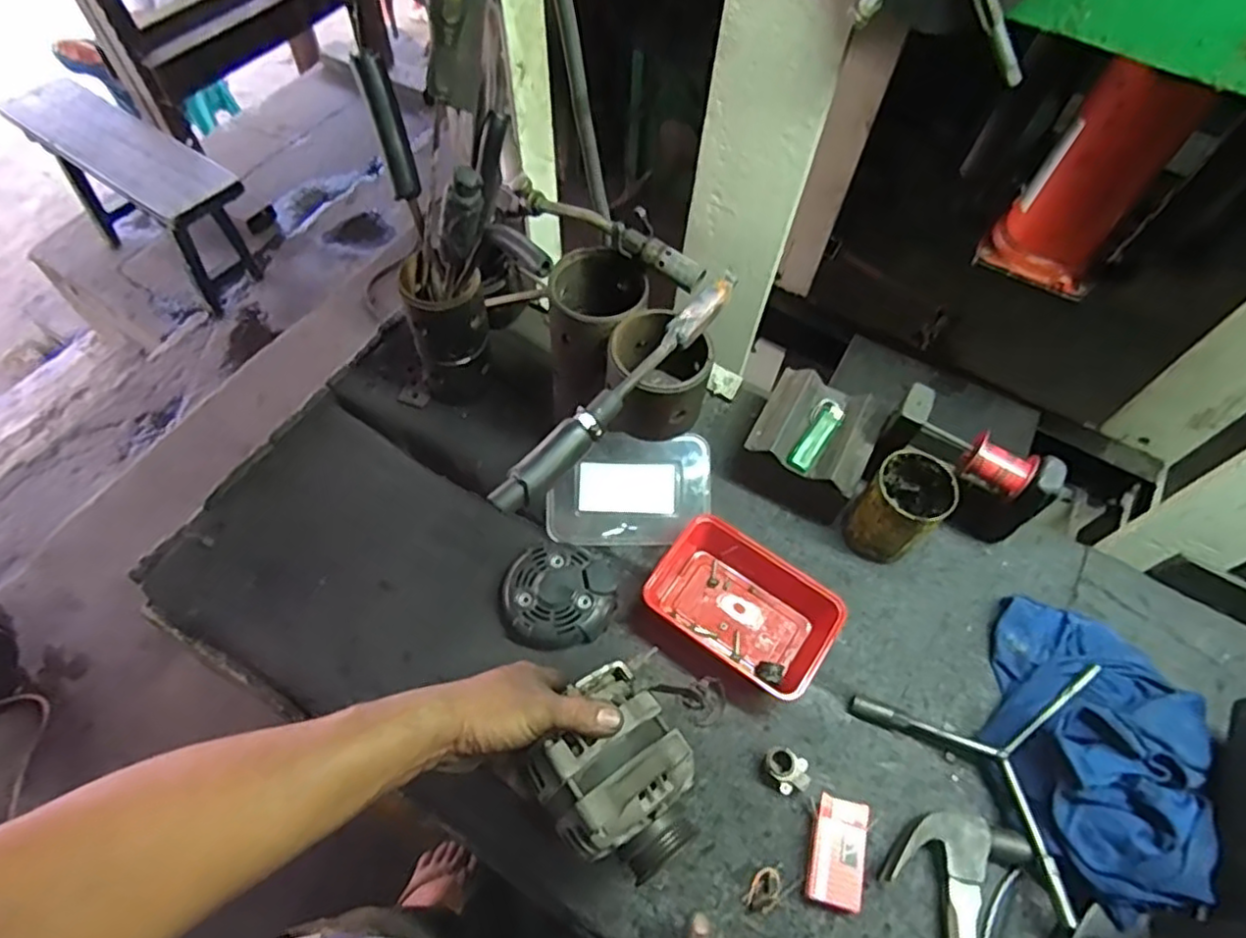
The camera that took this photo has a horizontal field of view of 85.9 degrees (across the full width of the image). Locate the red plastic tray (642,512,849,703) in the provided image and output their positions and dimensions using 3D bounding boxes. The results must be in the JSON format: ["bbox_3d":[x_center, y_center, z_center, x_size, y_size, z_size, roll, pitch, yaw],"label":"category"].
[{"bbox_3d":[0.120,0.136,0.670,0.174,0.062,0.126,34,63,16],"label":"red plastic tray"}]

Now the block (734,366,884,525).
[{"bbox_3d":[0.201,-0.022,0.738,0.124,0.101,0.114,26,61,12],"label":"block"}]

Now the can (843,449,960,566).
[{"bbox_3d":[0.282,0.044,0.688,0.074,0.114,0.072,1,59,-2],"label":"can"}]

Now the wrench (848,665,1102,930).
[{"bbox_3d":[0.361,0.241,0.630,0.206,0.044,0.203,-32,66,-20],"label":"wrench"}]

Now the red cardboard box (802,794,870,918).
[{"bbox_3d":[0.183,0.330,0.576,0.046,0.027,0.081,15,60,6],"label":"red cardboard box"}]

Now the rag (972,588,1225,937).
[{"bbox_3d":[0.418,0.242,0.597,0.184,0.100,0.236,31,63,14],"label":"rag"}]

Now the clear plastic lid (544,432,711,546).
[{"bbox_3d":[0.007,0.023,0.718,0.172,0.027,0.117,1,90,-5],"label":"clear plastic lid"}]

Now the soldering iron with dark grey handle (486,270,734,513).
[{"bbox_3d":[0.005,-0.067,0.529,0.029,0.033,0.276,38,65,18],"label":"soldering iron with dark grey handle"}]

